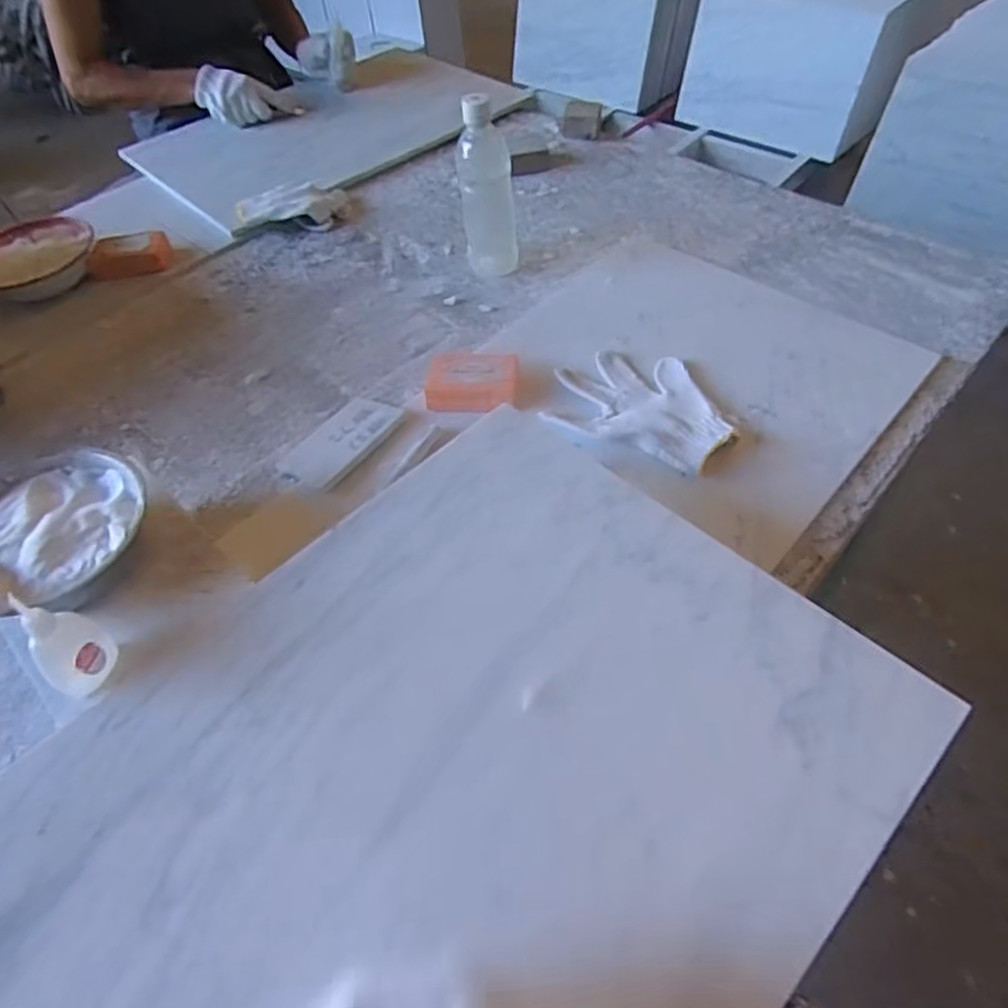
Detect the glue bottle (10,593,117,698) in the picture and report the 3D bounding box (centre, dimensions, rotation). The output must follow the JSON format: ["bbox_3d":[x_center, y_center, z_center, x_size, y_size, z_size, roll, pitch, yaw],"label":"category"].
[{"bbox_3d":[-0.283,0.085,0.439,0.026,0.092,0.040,30,58,25],"label":"glue bottle"}]

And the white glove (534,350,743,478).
[{"bbox_3d":[0.144,-0.105,0.697,0.182,0.019,0.144,21,54,19],"label":"white glove"}]

